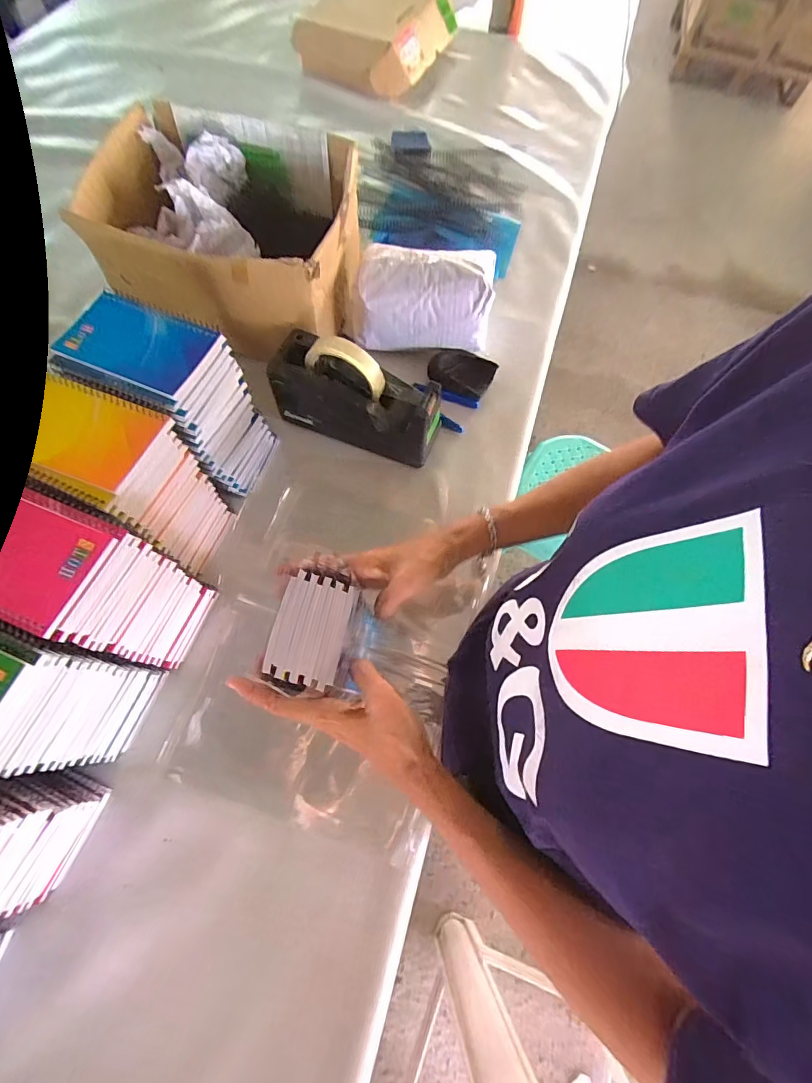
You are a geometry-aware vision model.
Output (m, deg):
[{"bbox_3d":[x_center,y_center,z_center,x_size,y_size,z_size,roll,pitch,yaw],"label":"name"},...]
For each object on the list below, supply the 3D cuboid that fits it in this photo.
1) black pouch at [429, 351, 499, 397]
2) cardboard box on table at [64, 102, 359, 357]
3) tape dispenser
[{"bbox_3d":[0.079,-0.238,0.630,0.093,0.022,0.060,10,68,1],"label":"black pouch"},{"bbox_3d":[-0.217,-0.402,0.599,0.310,0.154,0.257,14,69,3],"label":"cardboard box on table"},{"bbox_3d":[-0.060,-0.182,0.549,0.201,0.123,0.078,19,69,5],"label":"tape dispenser"}]

